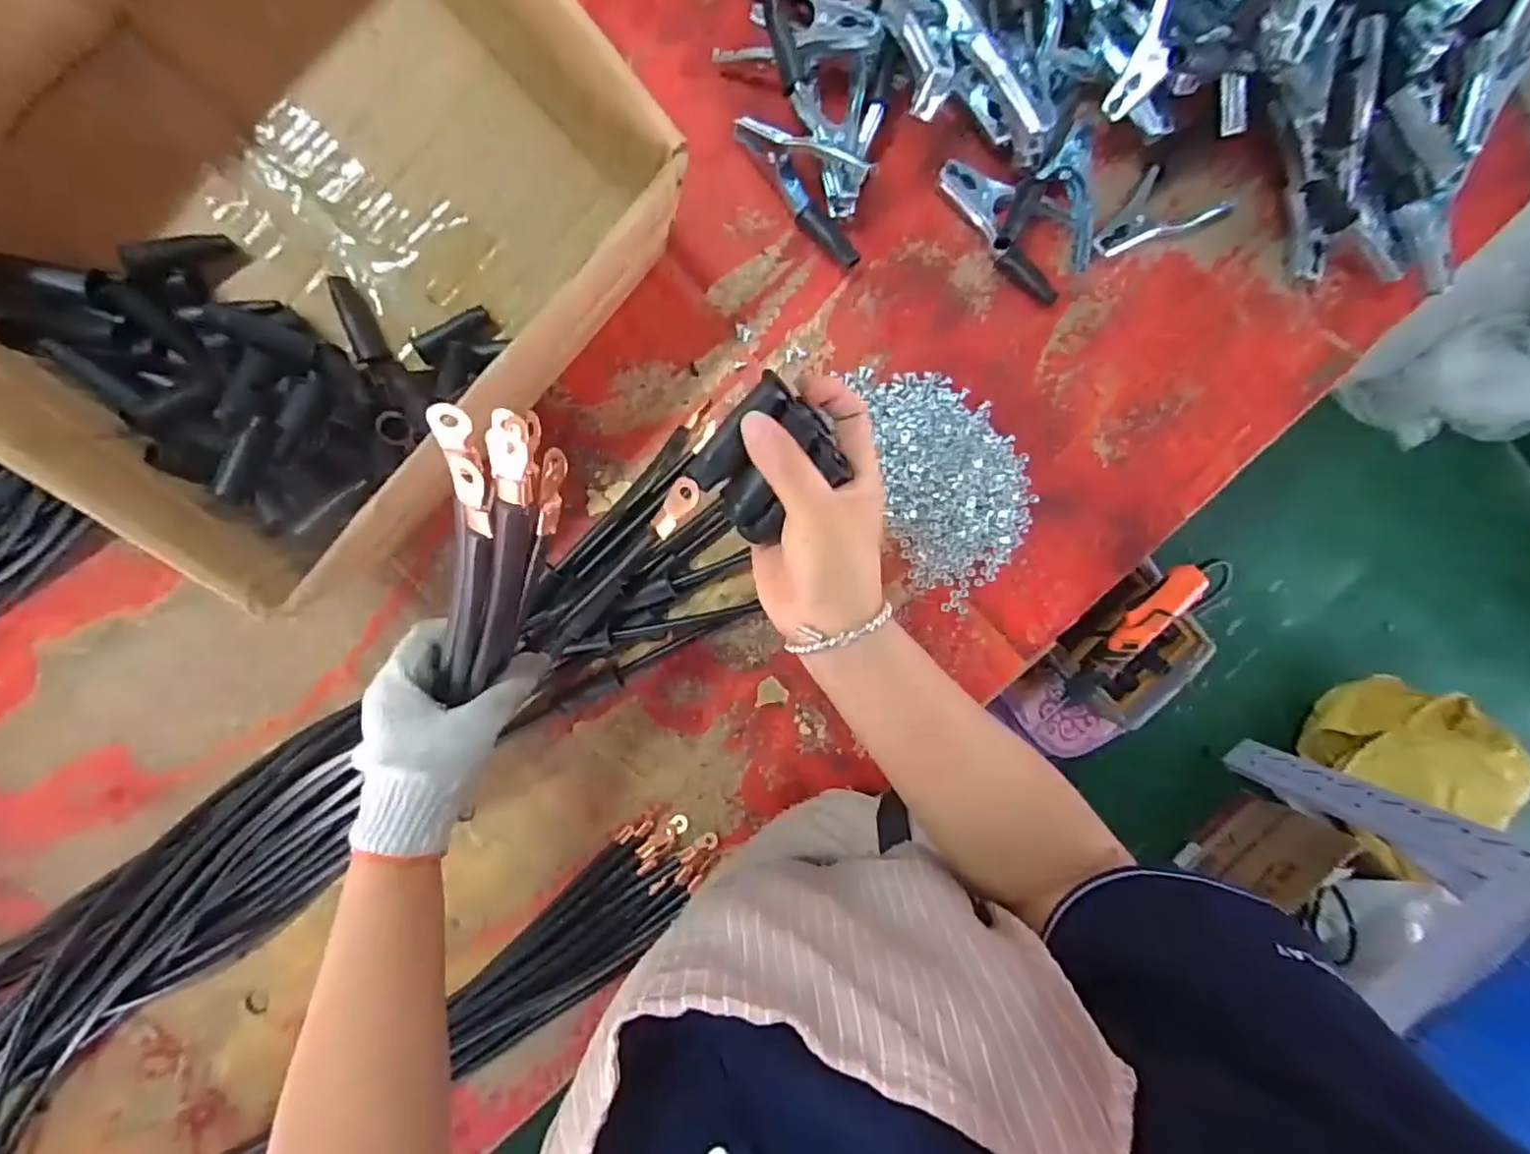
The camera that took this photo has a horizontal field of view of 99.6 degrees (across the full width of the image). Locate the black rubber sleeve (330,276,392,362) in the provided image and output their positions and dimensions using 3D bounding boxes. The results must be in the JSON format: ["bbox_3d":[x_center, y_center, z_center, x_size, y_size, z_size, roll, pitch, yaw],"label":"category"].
[{"bbox_3d":[-0.309,-0.197,0.495,0.020,0.017,0.064,-19,95,-3],"label":"black rubber sleeve"}]

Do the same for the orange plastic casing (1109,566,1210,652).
[{"bbox_3d":[0.511,0.045,0.842,0.139,0.036,0.042,-40,95,-2],"label":"orange plastic casing"}]

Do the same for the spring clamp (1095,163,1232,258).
[{"bbox_3d":[0.345,-0.326,0.569,0.126,0.031,0.058,-20,95,-3],"label":"spring clamp"}]

